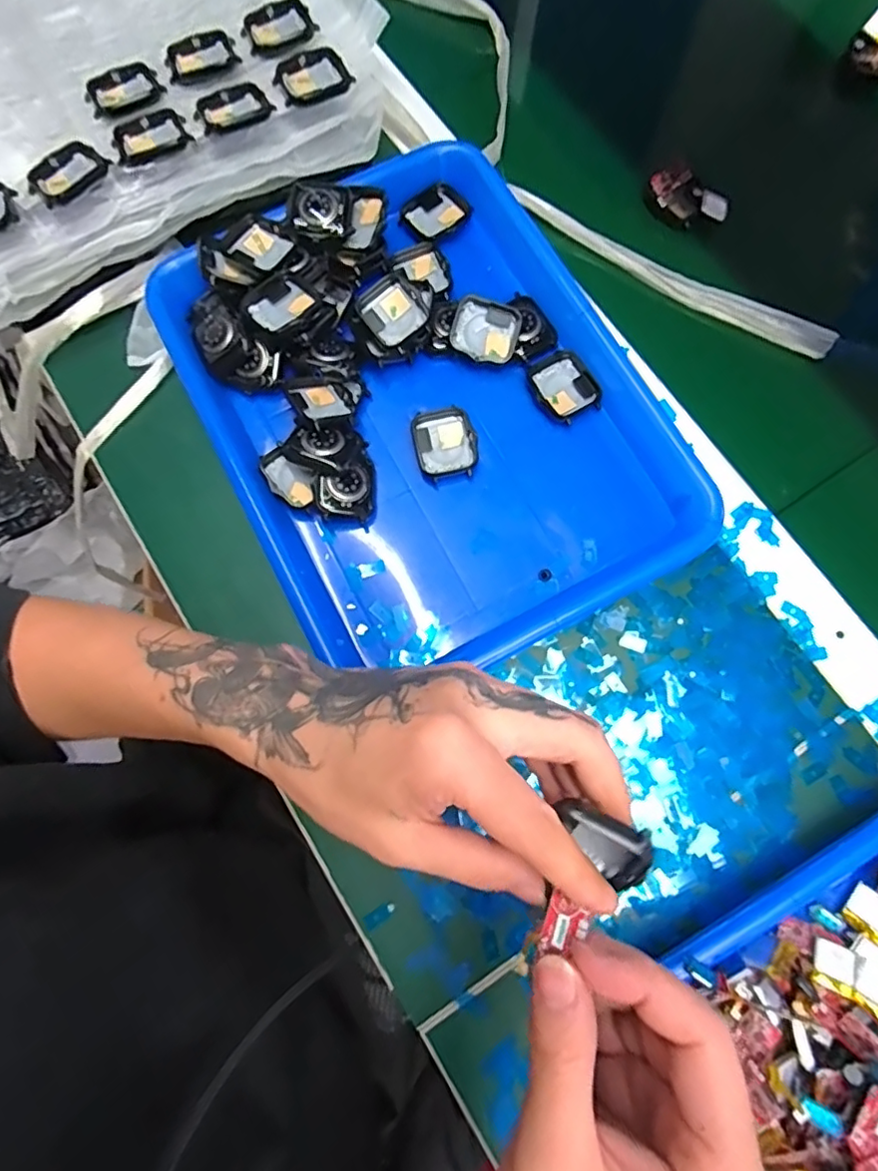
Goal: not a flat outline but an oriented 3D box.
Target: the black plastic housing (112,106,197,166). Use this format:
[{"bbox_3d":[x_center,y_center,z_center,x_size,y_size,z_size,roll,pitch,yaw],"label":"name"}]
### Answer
[{"bbox_3d":[-0.186,-0.291,0.374,0.045,0.005,0.030,-25,78,-4],"label":"black plastic housing"}]

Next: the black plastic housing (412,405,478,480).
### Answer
[{"bbox_3d":[0.004,-0.089,0.366,0.037,0.013,0.043,-16,77,-2],"label":"black plastic housing"}]

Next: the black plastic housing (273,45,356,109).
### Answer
[{"bbox_3d":[-0.085,-0.338,0.382,0.047,0.007,0.038,-32,78,-6],"label":"black plastic housing"}]

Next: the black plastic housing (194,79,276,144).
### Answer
[{"bbox_3d":[-0.135,-0.311,0.376,0.046,0.006,0.034,-27,78,-5],"label":"black plastic housing"}]

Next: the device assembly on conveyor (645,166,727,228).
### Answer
[{"bbox_3d":[0.178,-0.276,0.414,0.033,0.017,0.055,-43,80,-8],"label":"device assembly on conveyor"}]

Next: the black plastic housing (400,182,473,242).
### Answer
[{"bbox_3d":[-0.001,-0.261,0.404,0.040,0.009,0.035,-41,79,-8],"label":"black plastic housing"}]

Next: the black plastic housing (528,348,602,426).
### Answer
[{"bbox_3d":[0.082,-0.129,0.378,0.040,0.008,0.046,-26,78,-5],"label":"black plastic housing"}]

